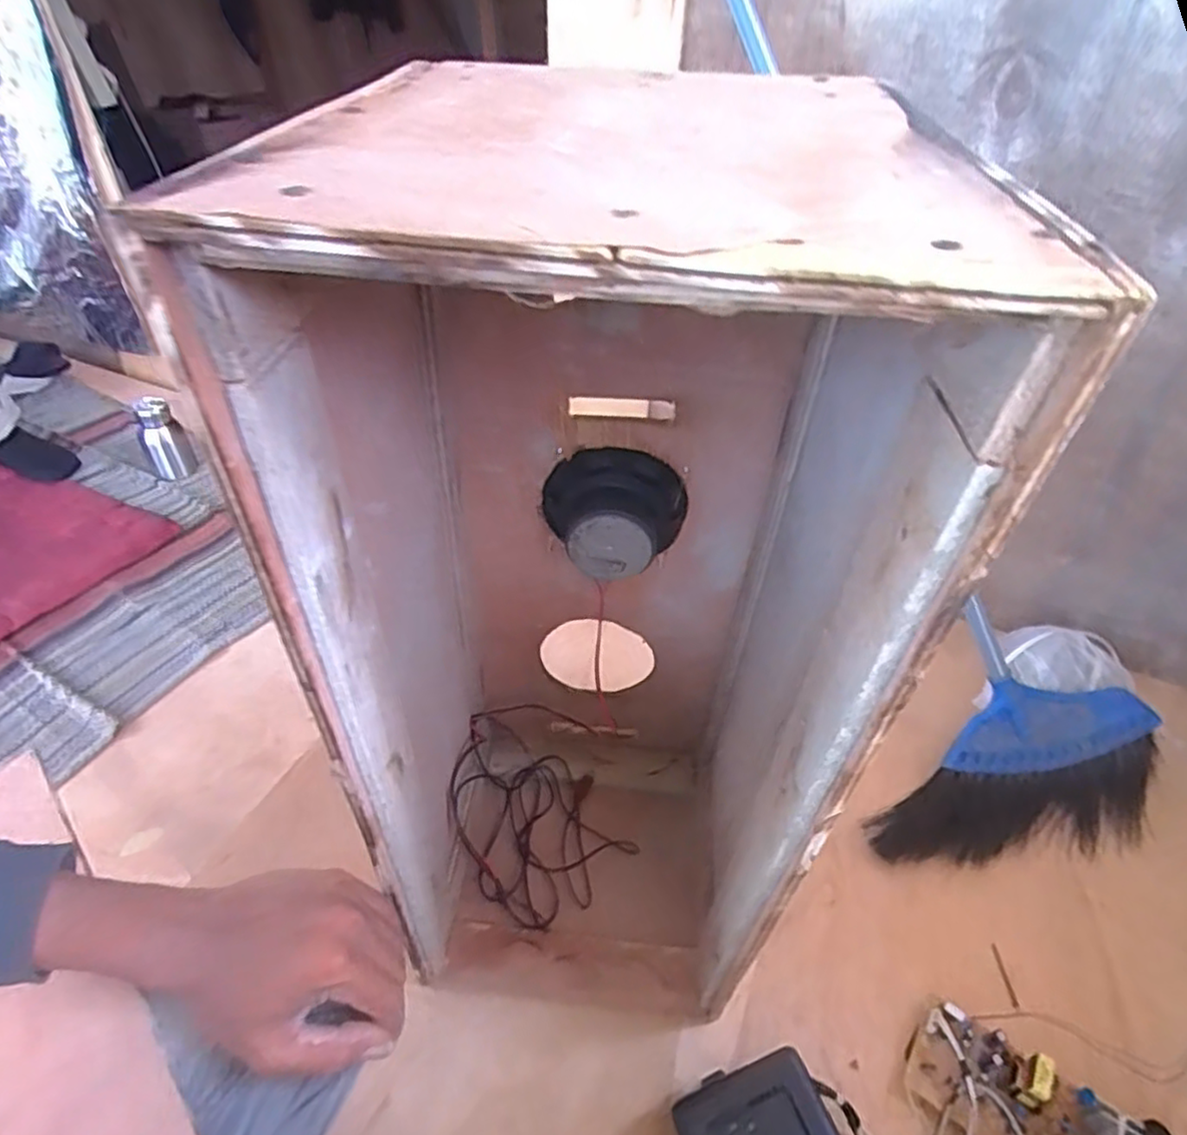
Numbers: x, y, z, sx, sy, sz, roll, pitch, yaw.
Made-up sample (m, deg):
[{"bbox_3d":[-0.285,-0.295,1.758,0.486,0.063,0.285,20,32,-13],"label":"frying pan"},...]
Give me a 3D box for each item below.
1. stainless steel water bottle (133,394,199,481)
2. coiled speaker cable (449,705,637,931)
[{"bbox_3d":[-0.744,-0.218,1.168,0.067,0.136,0.064,-21,45,-25],"label":"stainless steel water bottle"},{"bbox_3d":[-0.064,0.230,0.673,0.152,0.107,0.204,-14,43,-19],"label":"coiled speaker cable"}]

